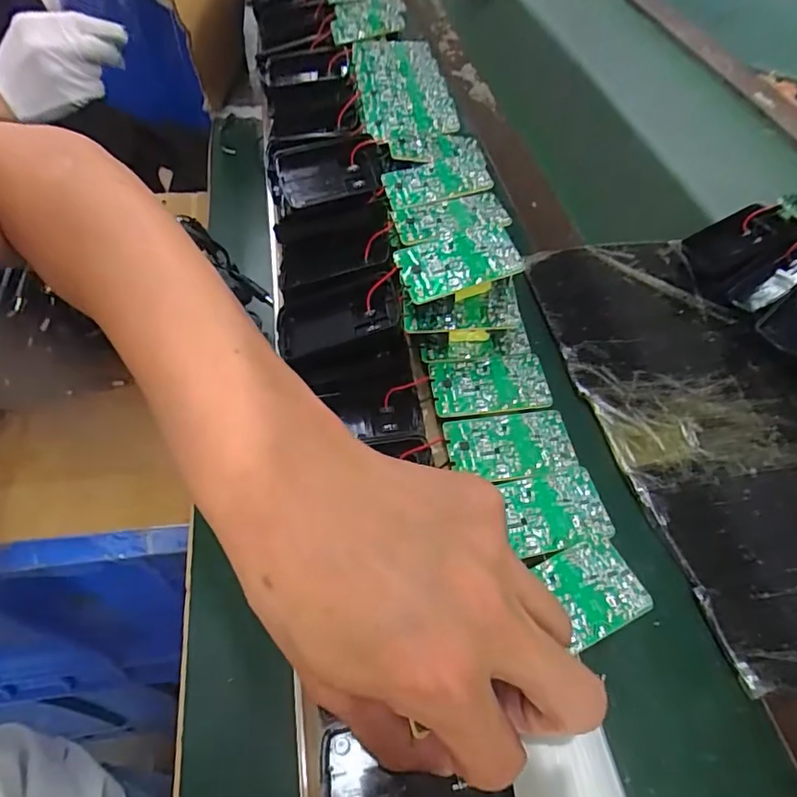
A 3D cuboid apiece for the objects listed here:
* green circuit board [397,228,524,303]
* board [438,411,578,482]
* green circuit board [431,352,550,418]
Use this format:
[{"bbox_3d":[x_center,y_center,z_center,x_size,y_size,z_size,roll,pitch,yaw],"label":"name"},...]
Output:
[{"bbox_3d":[0.033,-0.073,0.290,0.063,0.008,0.034,-11,55,-10],"label":"green circuit board"},{"bbox_3d":[0.056,0.024,0.276,0.062,0.004,0.037,-5,54,-5],"label":"board"},{"bbox_3d":[0.050,-0.009,0.298,0.063,0.004,0.037,-2,54,-4],"label":"green circuit board"}]

